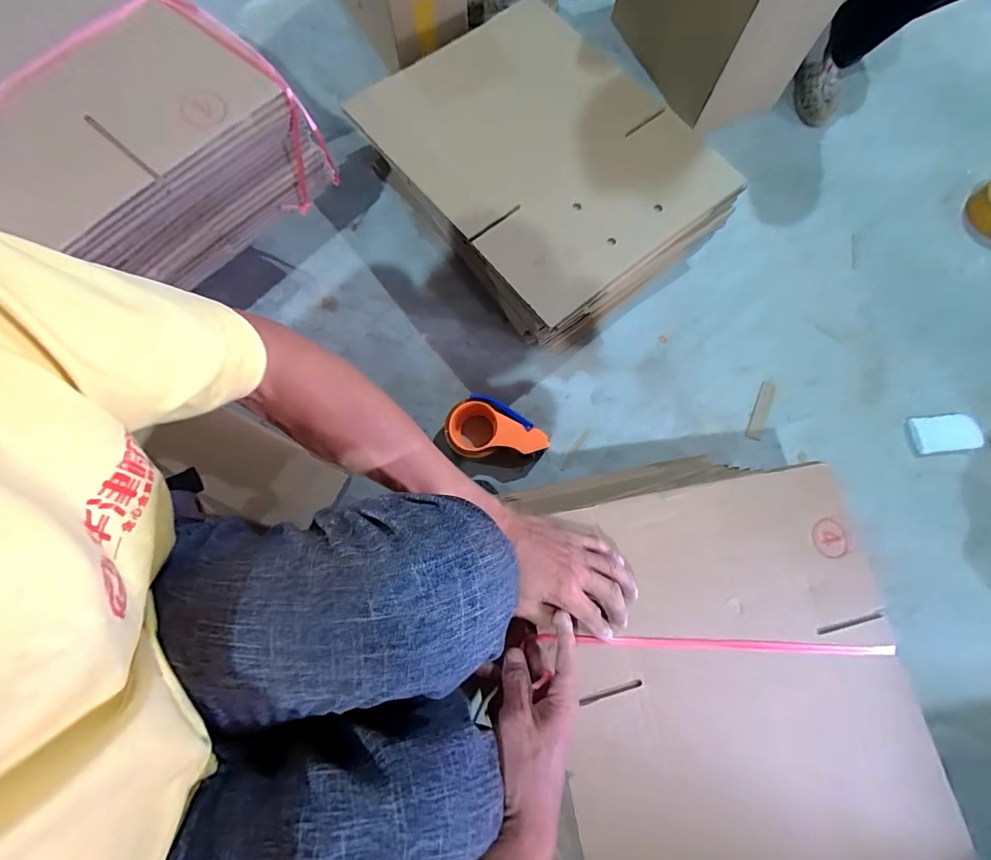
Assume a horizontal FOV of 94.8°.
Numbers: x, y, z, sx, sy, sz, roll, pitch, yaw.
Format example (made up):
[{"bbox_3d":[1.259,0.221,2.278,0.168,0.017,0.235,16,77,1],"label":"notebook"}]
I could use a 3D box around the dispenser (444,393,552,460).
[{"bbox_3d":[-0.001,0.006,0.712,0.156,0.057,0.088,20,76,3],"label":"dispenser"}]

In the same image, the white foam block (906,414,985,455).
[{"bbox_3d":[0.743,0.006,0.752,0.108,0.011,0.060,-5,76,-3],"label":"white foam block"}]

